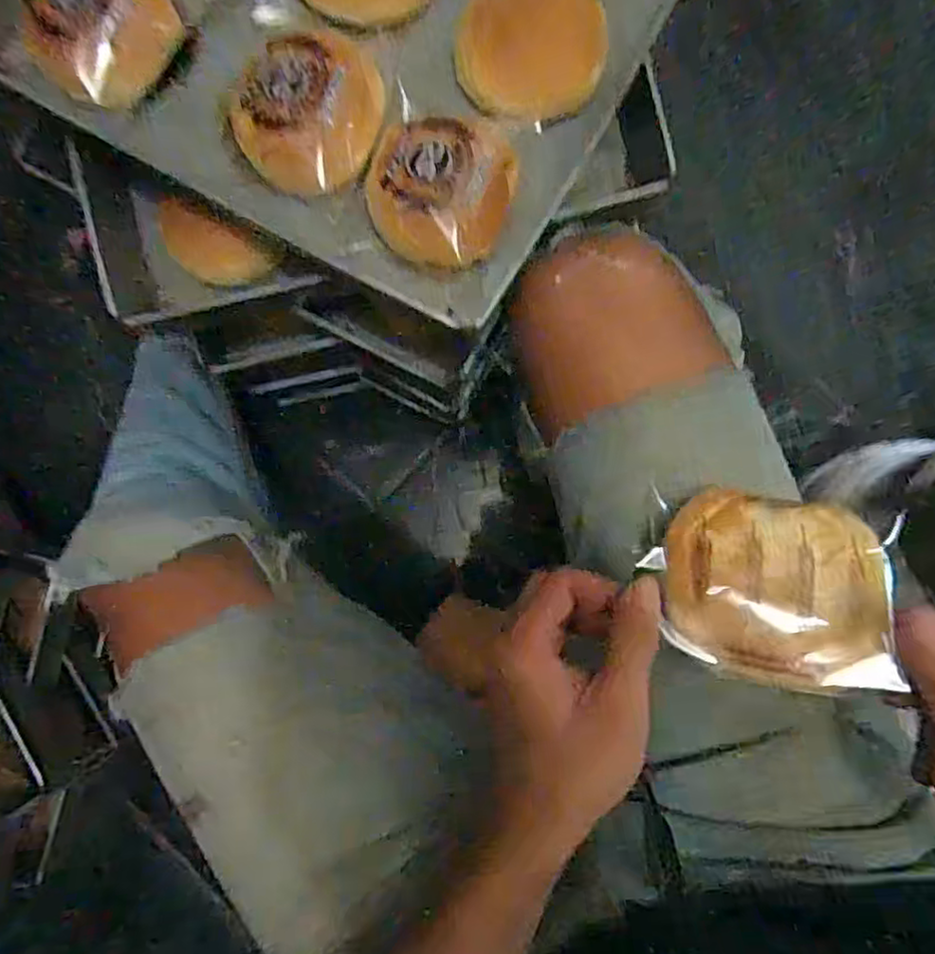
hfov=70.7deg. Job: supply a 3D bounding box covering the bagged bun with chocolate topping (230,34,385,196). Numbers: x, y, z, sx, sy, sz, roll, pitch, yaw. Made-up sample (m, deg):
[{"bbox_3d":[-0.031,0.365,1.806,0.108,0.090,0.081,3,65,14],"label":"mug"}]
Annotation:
[{"bbox_3d":[-0.109,-0.246,0.441,0.099,0.039,0.100,0,87,2],"label":"bagged bun with chocolate topping"}]

